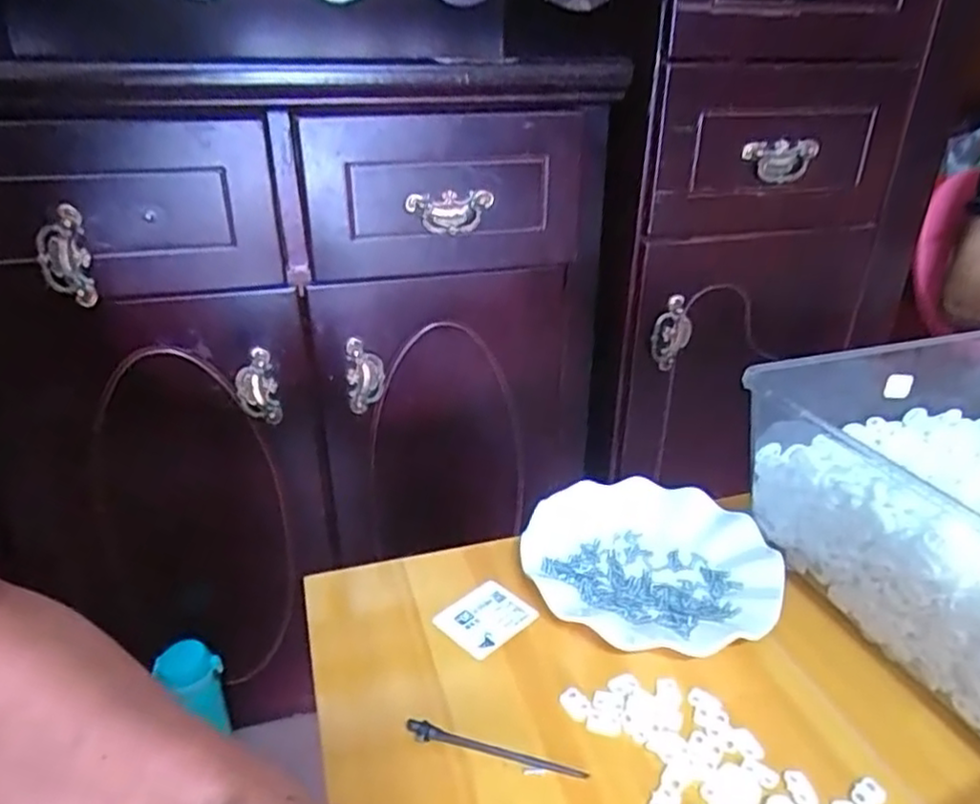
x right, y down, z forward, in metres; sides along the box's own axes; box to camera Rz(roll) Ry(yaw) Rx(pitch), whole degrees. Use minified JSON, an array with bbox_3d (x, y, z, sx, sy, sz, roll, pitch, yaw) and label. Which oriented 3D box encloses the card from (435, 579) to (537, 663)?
[{"bbox_3d":[-0.003,0.152,0.480,0.060,0.004,0.050,-25,39,-37],"label":"card"}]

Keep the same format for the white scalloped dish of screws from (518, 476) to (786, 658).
[{"bbox_3d":[0.119,0.117,0.512,0.179,0.019,0.172,1,27,0],"label":"white scalloped dish of screws"}]

